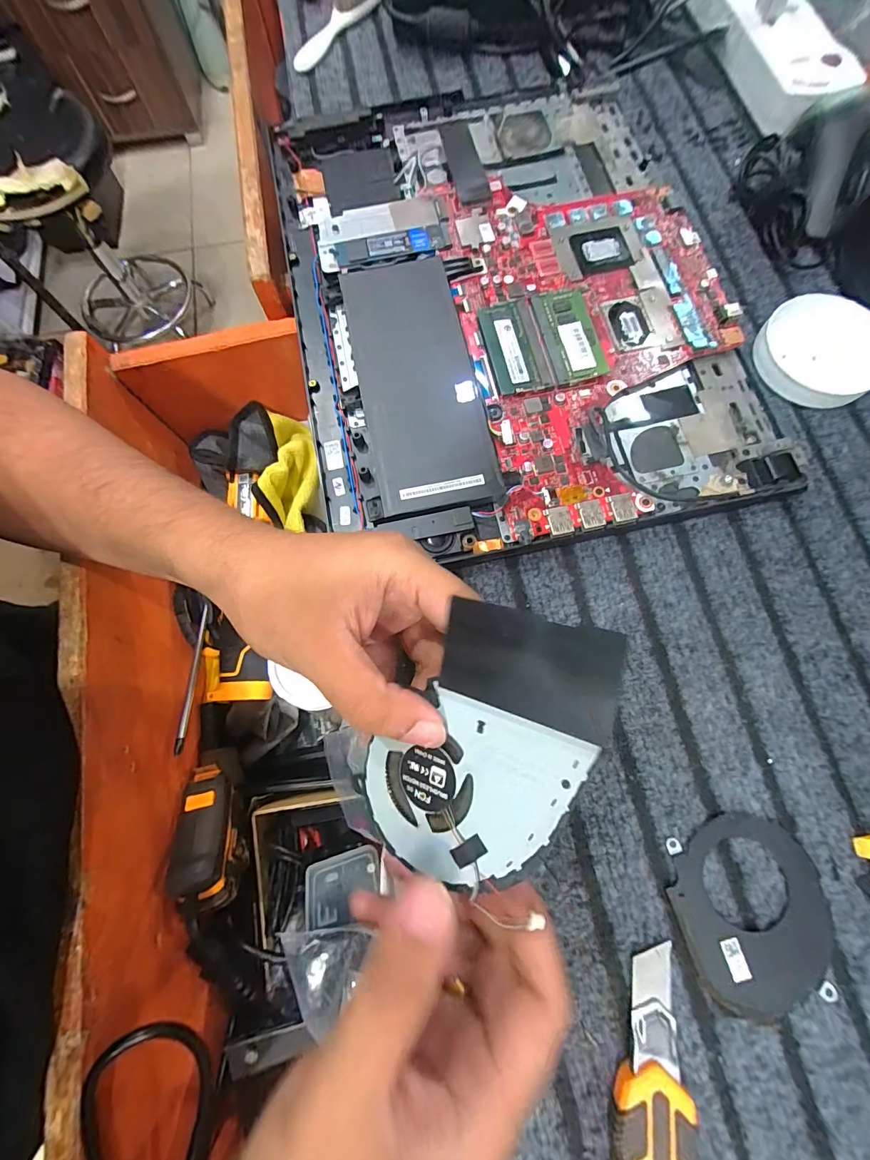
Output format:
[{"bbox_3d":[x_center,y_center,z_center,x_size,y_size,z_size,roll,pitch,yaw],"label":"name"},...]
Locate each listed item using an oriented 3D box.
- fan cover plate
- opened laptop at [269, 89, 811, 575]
[{"bbox_3d":[0.156,0.162,0.205,0.072,0.005,0.081,-14,75,-3],"label":"fan cover plate"},{"bbox_3d":[0.045,-0.205,0.290,0.283,0.020,0.377,-12,75,-3],"label":"opened laptop"}]

